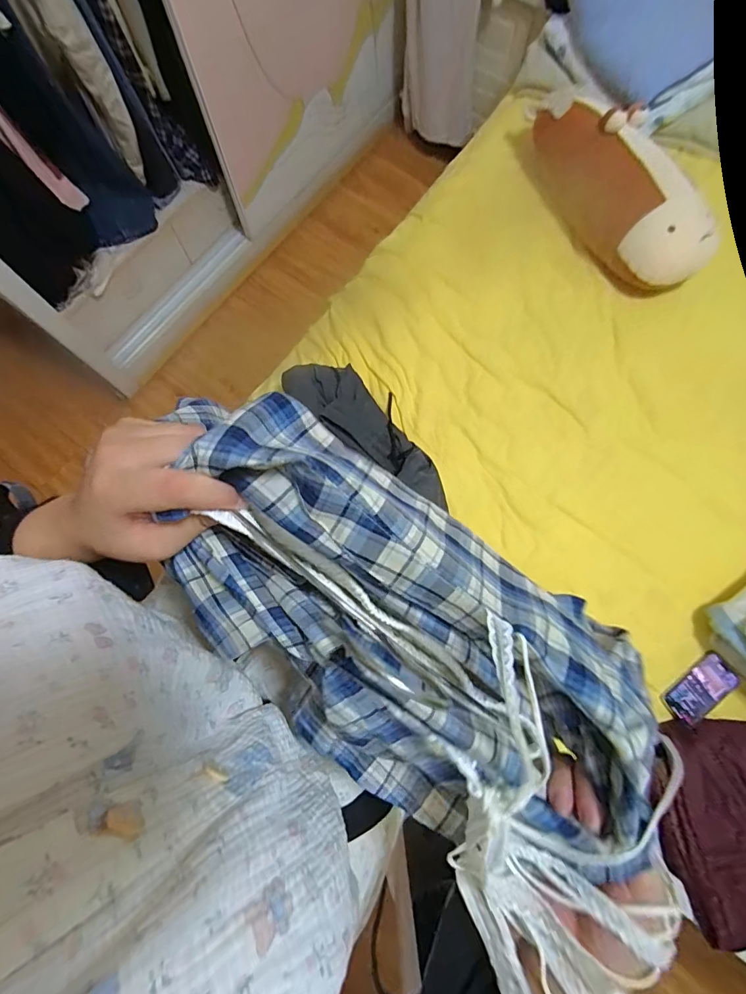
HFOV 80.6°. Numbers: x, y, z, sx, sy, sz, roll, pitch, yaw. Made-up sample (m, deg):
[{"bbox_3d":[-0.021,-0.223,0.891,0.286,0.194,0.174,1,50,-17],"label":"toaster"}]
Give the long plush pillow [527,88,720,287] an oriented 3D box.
[{"bbox_3d":[0.532,-0.688,0.978,0.173,0.163,0.512,-32,78,-7],"label":"long plush pillow"}]

